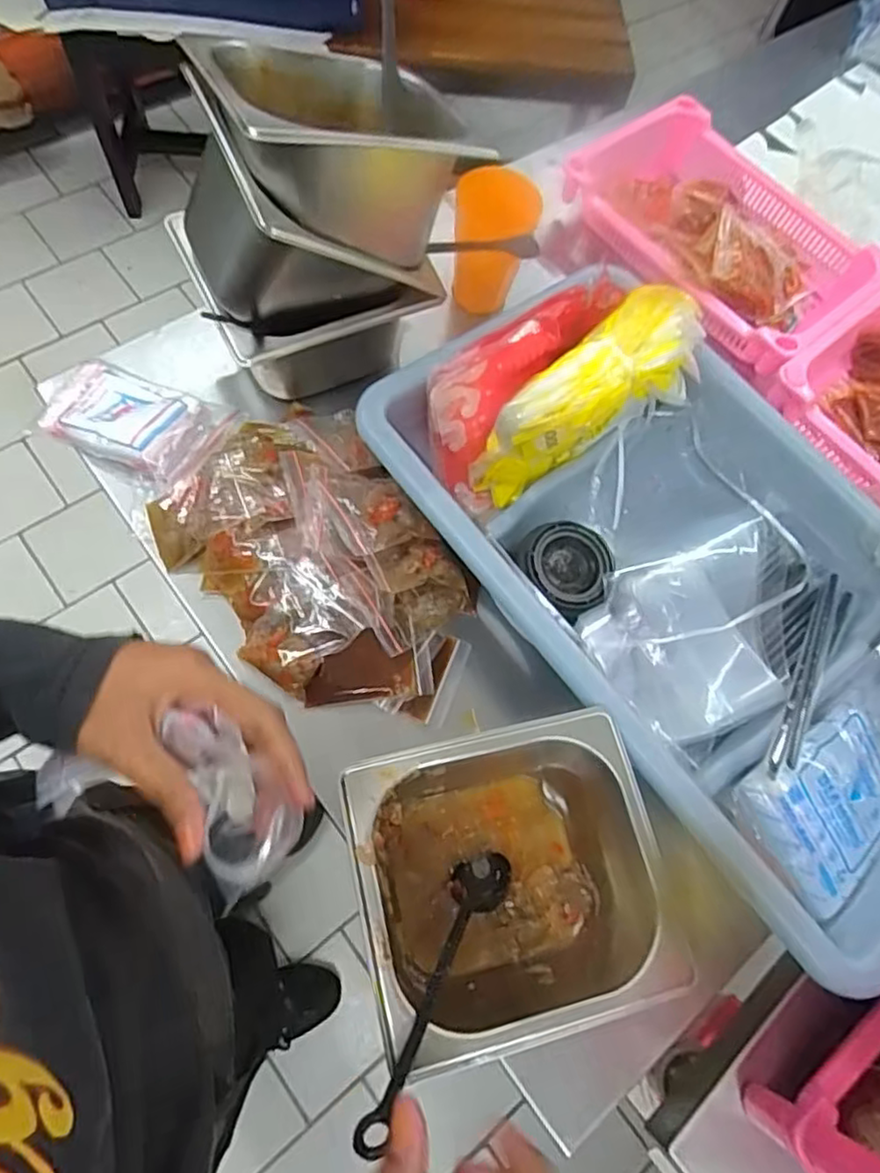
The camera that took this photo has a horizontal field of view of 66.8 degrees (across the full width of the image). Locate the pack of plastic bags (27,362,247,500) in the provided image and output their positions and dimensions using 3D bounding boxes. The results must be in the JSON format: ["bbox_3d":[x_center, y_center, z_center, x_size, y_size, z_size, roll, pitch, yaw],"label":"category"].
[{"bbox_3d":[-0.254,-0.134,0.550,0.156,0.032,0.089,21,67,2],"label":"pack of plastic bags"}]

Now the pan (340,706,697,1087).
[{"bbox_3d":[0.050,0.175,0.424,0.189,0.104,0.165,-10,70,-11],"label":"pan"}]

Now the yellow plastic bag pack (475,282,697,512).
[{"bbox_3d":[0.115,-0.140,0.506,0.174,0.116,0.060,-32,75,-17],"label":"yellow plastic bag pack"}]

